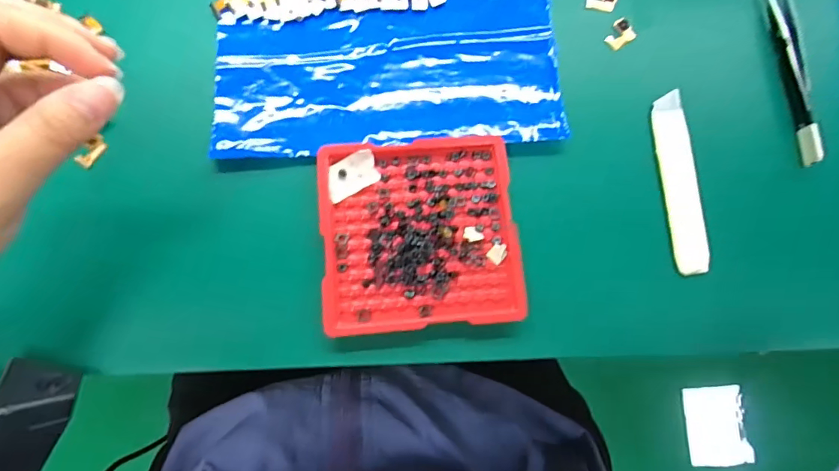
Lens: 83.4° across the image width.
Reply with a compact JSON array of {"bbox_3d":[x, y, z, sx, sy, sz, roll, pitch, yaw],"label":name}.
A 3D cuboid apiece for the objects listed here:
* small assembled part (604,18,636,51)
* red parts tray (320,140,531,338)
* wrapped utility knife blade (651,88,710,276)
[{"bbox_3d":[0.118,-0.119,0.279,0.017,0.004,0.015,-33,81,-9],"label":"small assembled part"},{"bbox_3d":[0.000,-0.002,0.247,0.099,0.018,0.098,-4,78,-4],"label":"red parts tray"},{"bbox_3d":[0.143,-0.030,0.258,0.019,0.006,0.101,-2,78,-3],"label":"wrapped utility knife blade"}]

